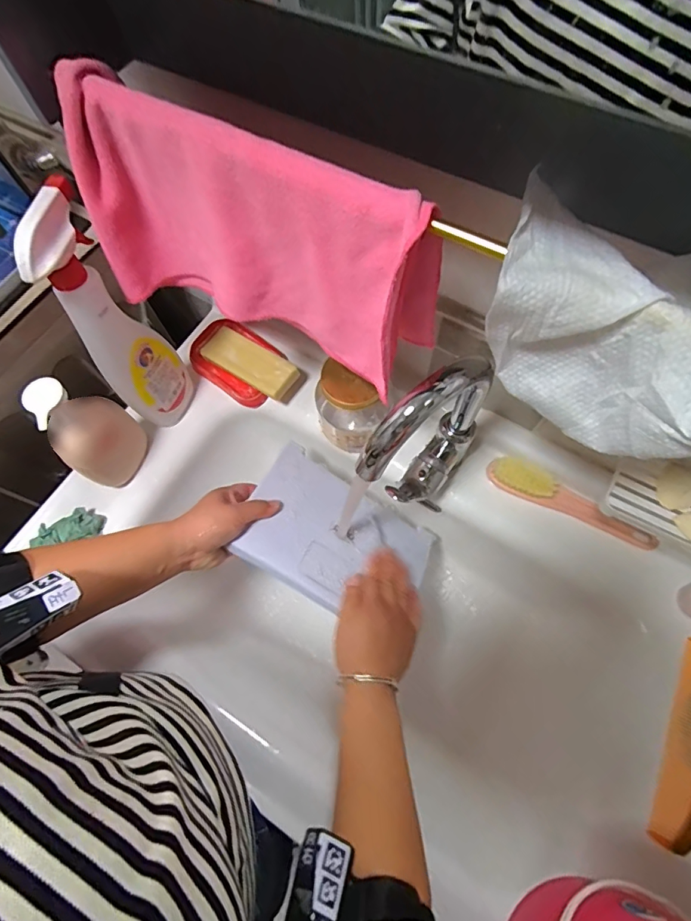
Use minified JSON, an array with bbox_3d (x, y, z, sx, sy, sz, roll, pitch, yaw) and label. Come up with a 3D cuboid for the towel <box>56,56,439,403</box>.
[{"bbox_3d":[-0.081,-0.165,0.367,0.302,0.173,0.075,28,72,13],"label":"towel"}]

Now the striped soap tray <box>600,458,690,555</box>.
[{"bbox_3d":[0.318,0.043,0.423,0.129,0.032,0.081,27,72,13],"label":"striped soap tray"}]

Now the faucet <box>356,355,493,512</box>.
[{"bbox_3d":[0.077,-0.017,0.434,0.156,0.225,0.056,-43,73,-13],"label":"faucet"}]

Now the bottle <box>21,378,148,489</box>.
[{"bbox_3d":[-0.278,-0.025,0.505,0.044,0.175,0.079,27,72,12],"label":"bottle"}]

